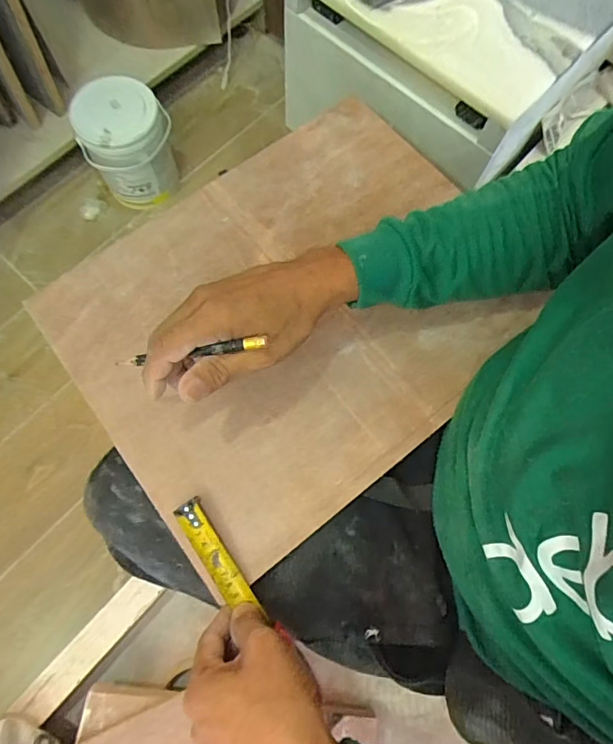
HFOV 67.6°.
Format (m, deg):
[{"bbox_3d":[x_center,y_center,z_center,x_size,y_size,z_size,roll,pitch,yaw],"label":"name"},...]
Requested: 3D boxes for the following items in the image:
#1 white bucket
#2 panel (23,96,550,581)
[{"bbox_3d":[-0.377,-0.487,0.991,0.183,0.229,0.158,-23,75,-8],"label":"white bucket"},{"bbox_3d":[-0.011,-0.070,0.471,0.436,0.008,0.364,-36,74,-10],"label":"panel"}]

